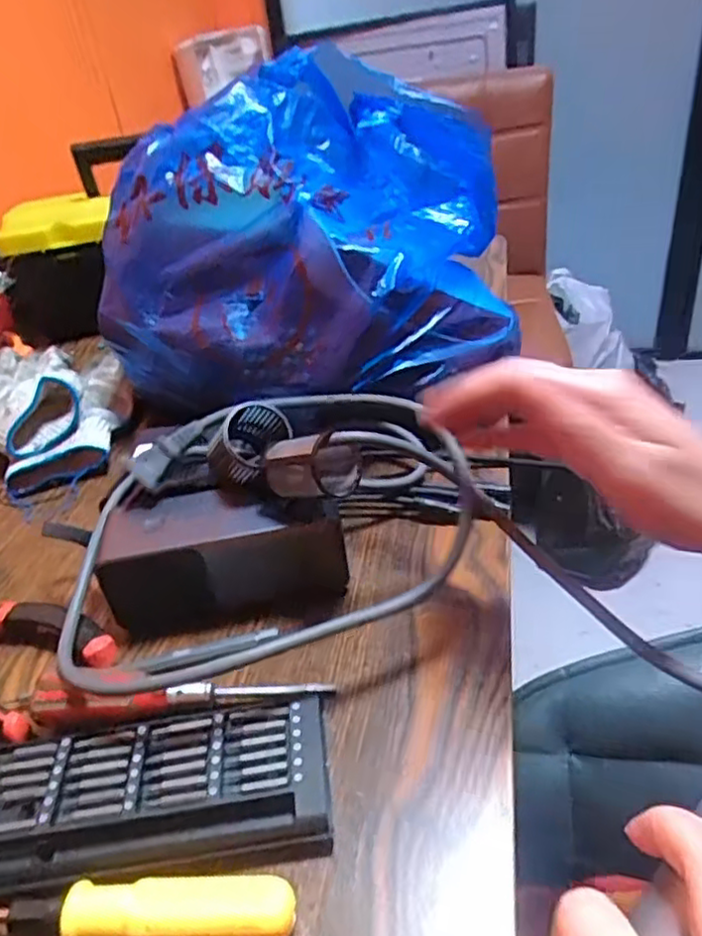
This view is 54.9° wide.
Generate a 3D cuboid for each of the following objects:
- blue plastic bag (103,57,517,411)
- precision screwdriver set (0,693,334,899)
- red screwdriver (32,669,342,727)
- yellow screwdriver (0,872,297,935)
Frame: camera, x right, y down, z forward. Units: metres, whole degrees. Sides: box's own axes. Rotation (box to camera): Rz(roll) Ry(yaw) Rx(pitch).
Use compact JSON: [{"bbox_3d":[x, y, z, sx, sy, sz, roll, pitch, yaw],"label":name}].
[{"bbox_3d":[-0.029,-0.172,0.499,0.282,0.180,0.216,5,36,18],"label":"blue plastic bag"},{"bbox_3d":[-0.088,0.137,0.285,0.154,0.015,0.071,-7,34,-1],"label":"precision screwdriver set"},{"bbox_3d":[-0.079,0.108,0.317,0.137,0.023,0.018,-4,34,2],"label":"red screwdriver"},{"bbox_3d":[-0.097,0.163,0.247,0.154,0.017,0.021,-3,34,5],"label":"yellow screwdriver"}]

